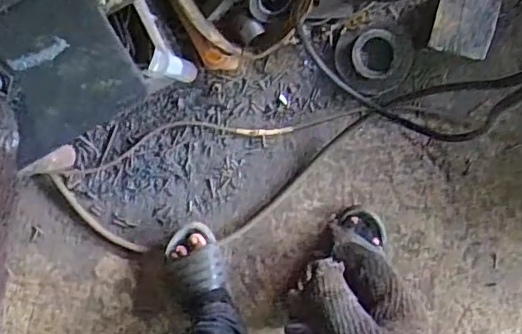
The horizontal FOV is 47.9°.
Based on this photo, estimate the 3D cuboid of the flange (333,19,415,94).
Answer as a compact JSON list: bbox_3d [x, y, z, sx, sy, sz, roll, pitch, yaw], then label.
[{"bbox_3d":[0.202,-0.194,1.038,0.133,0.039,0.128,0,96,3],"label":"flange"}]

